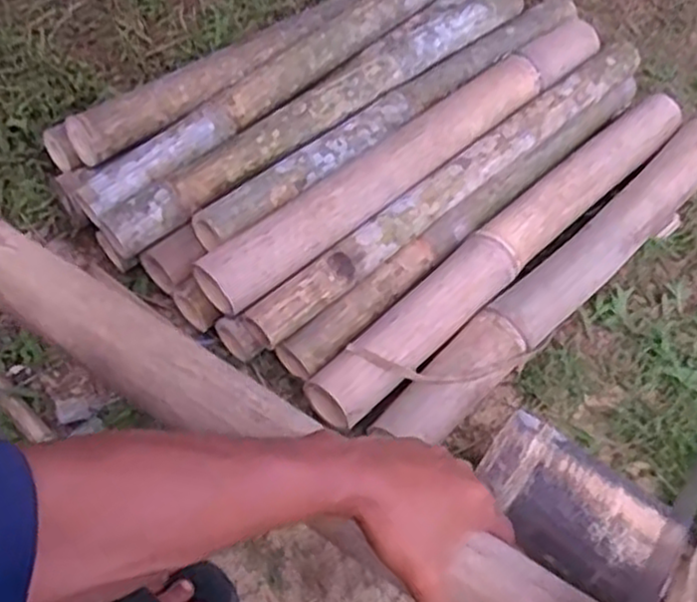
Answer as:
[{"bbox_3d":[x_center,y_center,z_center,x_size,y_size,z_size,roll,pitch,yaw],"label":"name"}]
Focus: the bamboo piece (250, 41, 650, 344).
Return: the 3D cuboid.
[{"bbox_3d":[0.132,-0.141,0.862,0.609,0.063,0.050,-35,65,-26],"label":"bamboo piece"}]

